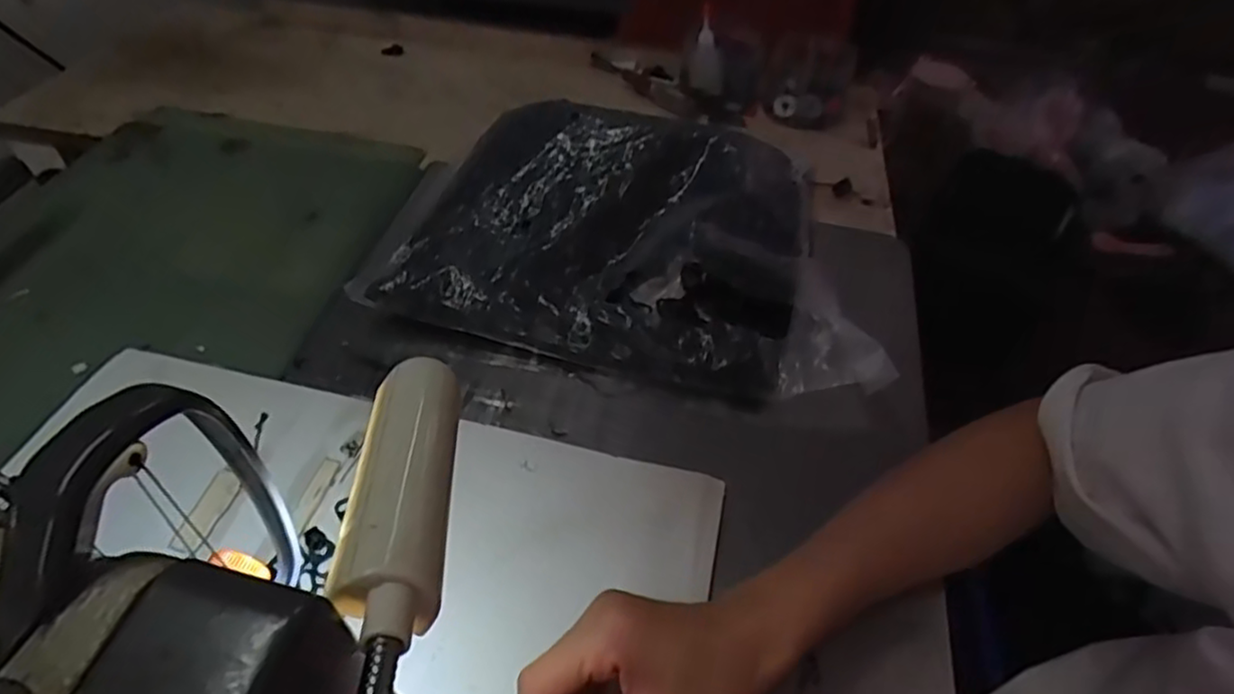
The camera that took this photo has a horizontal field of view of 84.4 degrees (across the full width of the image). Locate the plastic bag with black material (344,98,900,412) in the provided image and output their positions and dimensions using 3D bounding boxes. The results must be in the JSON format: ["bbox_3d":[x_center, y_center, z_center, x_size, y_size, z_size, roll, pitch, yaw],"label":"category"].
[{"bbox_3d":[0.026,-0.091,0.513,0.338,0.059,0.254,13,50,8],"label":"plastic bag with black material"}]

